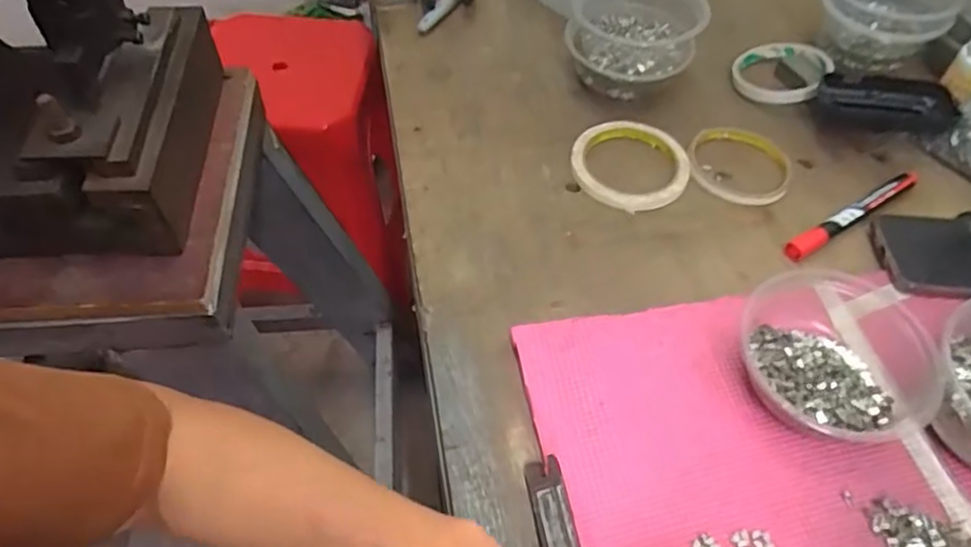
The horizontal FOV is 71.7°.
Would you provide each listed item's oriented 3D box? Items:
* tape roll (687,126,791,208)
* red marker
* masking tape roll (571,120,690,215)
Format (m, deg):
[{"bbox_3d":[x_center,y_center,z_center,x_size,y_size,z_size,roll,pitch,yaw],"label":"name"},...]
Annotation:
[{"bbox_3d":[0.217,-0.094,0.574,0.084,0.009,0.091,0,52,1],"label":"tape roll"},{"bbox_3d":[0.294,-0.048,0.534,0.153,0.011,0.015,-28,57,-19],"label":"red marker"},{"bbox_3d":[0.124,-0.095,0.569,0.096,0.009,0.105,0,52,1],"label":"masking tape roll"}]

